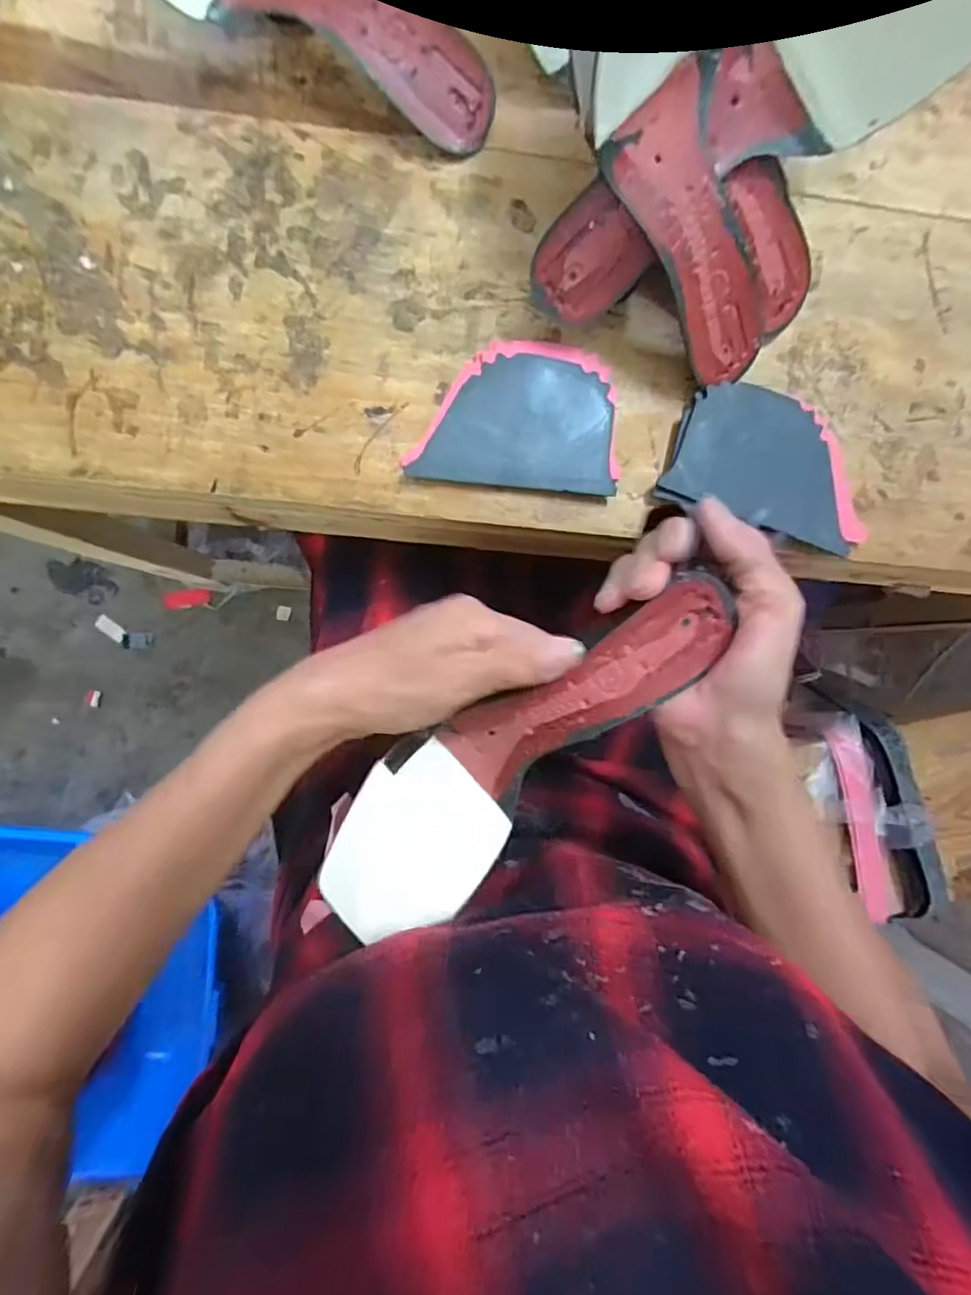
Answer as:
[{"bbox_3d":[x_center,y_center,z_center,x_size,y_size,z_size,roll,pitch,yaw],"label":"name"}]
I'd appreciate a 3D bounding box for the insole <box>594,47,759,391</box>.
[{"bbox_3d":[0.124,-0.221,0.318,0.056,0.018,0.152,-50,128,-4],"label":"insole"}]

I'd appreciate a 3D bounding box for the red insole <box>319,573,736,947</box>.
[{"bbox_3d":[0.020,0.050,0.279,0.227,0.051,0.077,-41,92,8],"label":"red insole"}]

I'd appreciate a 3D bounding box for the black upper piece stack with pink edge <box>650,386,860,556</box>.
[{"bbox_3d":[0.190,-0.120,0.370,0.137,0.017,0.087,14,88,-4],"label":"black upper piece stack with pink edge"}]

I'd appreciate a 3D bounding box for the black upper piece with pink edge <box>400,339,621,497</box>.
[{"bbox_3d":[0.021,-0.148,0.357,0.127,0.015,0.091,5,88,-4],"label":"black upper piece with pink edge"}]

